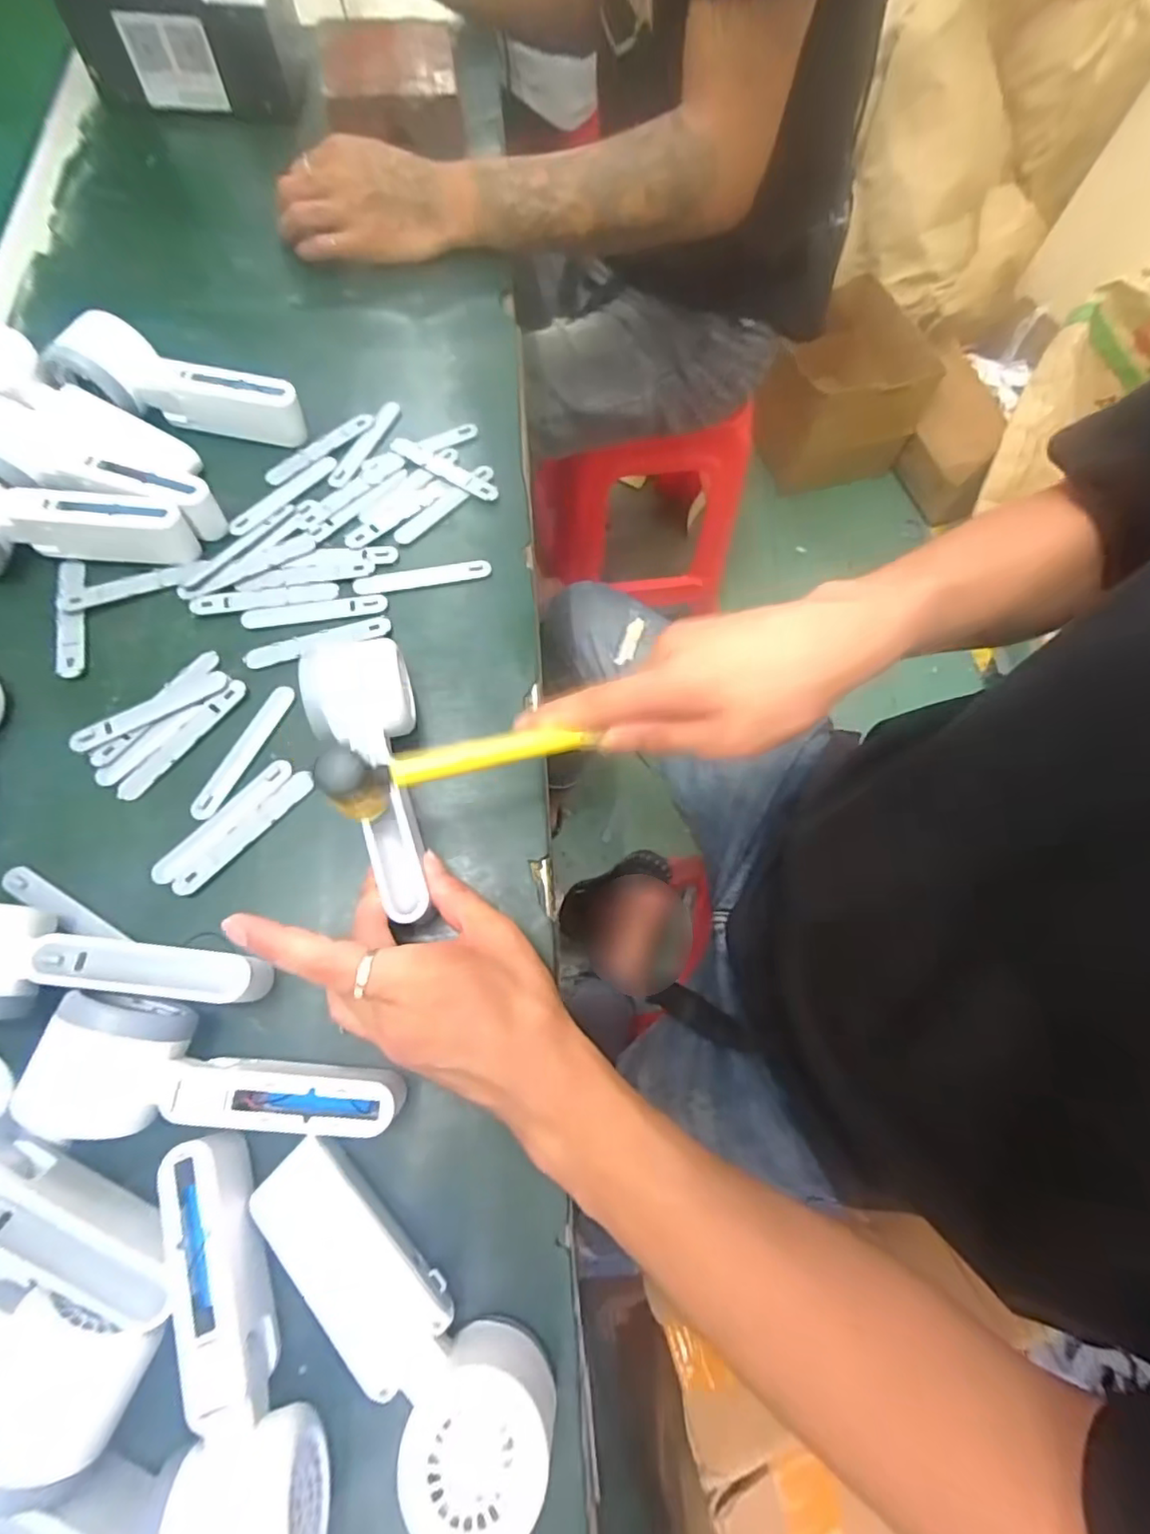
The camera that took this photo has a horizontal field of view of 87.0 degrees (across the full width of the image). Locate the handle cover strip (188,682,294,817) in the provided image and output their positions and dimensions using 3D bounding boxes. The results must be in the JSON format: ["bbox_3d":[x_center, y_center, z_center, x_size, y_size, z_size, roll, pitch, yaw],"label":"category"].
[{"bbox_3d":[-0.205,-0.011,0.375,0.017,0.004,0.093,25,71,6],"label":"handle cover strip"}]

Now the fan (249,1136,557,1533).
[{"bbox_3d":[-0.077,0.244,0.273,0.166,0.045,0.064,34,71,24],"label":"fan"}]

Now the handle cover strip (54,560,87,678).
[{"bbox_3d":[-0.332,-0.099,0.398,0.019,0.006,0.099,-11,71,-7],"label":"handle cover strip"}]

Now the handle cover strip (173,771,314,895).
[{"bbox_3d":[-0.193,0.038,0.356,0.015,0.005,0.092,40,73,11],"label":"handle cover strip"}]

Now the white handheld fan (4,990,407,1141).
[{"bbox_3d":[-0.164,0.150,0.286,0.163,0.042,0.061,9,70,0],"label":"white handheld fan"}]

